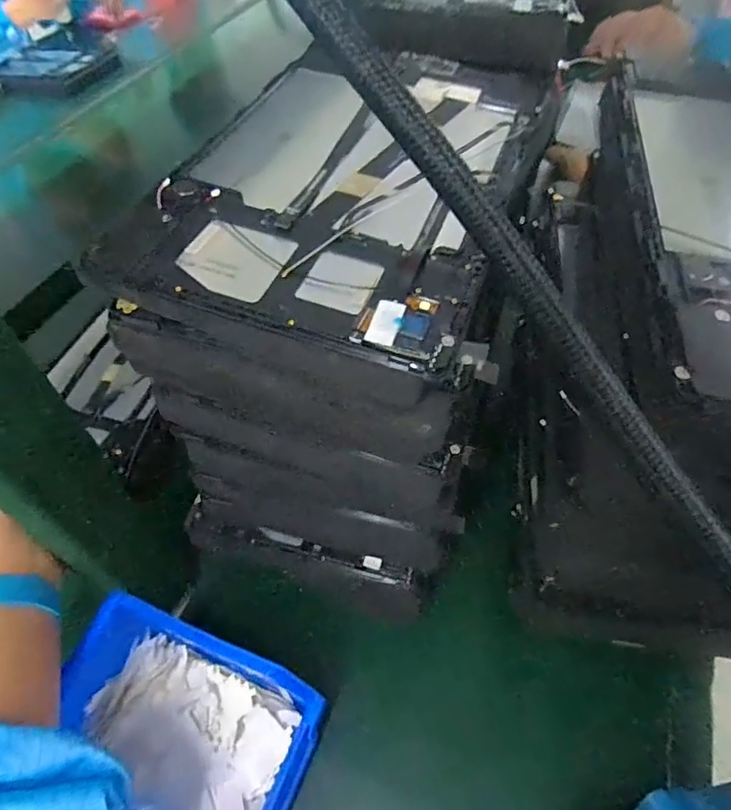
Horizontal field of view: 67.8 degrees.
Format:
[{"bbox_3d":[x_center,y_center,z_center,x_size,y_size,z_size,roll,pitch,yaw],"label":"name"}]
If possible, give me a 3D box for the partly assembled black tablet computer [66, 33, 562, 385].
[{"bbox_3d":[0.000,-0.118,0.265,0.147,0.017,0.252,16,55,16],"label":"partly assembled black tablet computer"}]

